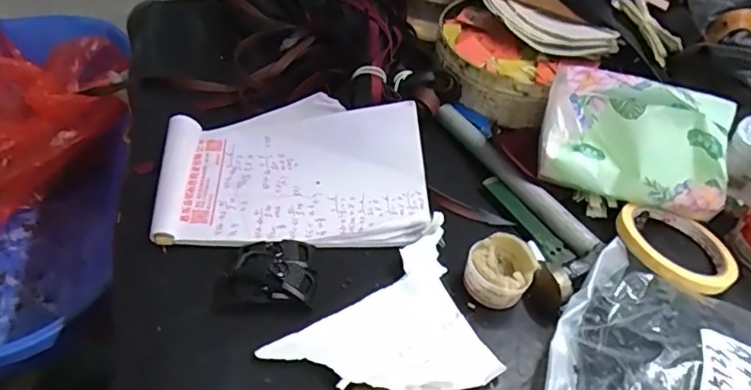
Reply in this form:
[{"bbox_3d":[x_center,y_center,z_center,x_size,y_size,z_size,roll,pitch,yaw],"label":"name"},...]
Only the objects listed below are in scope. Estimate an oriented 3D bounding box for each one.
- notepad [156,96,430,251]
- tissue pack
[{"bbox_3d":[-0.069,-0.025,0.458,0.218,0.040,0.147,-1,45,-5],"label":"notepad"},{"bbox_3d":[0.215,-0.045,0.452,0.152,0.101,0.056,17,12,15],"label":"tissue pack"}]

